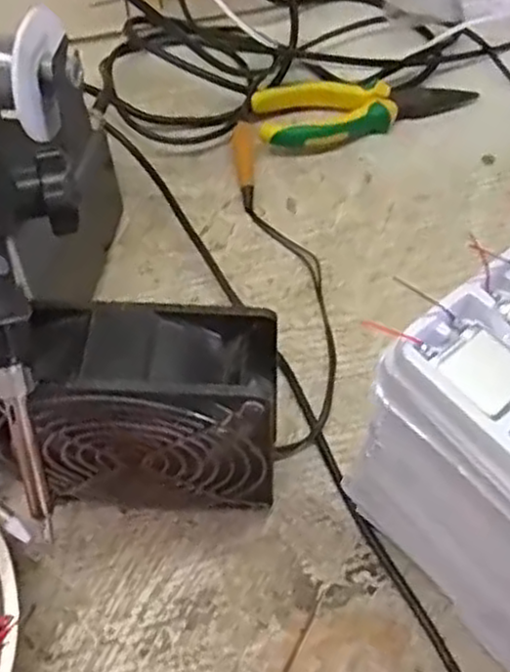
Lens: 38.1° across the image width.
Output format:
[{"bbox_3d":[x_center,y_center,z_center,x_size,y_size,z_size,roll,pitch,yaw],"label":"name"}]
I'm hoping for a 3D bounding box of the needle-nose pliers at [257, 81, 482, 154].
[{"bbox_3d":[0.077,-0.159,0.510,0.151,0.018,0.046,-13,60,-8],"label":"needle-nose pliers"}]

